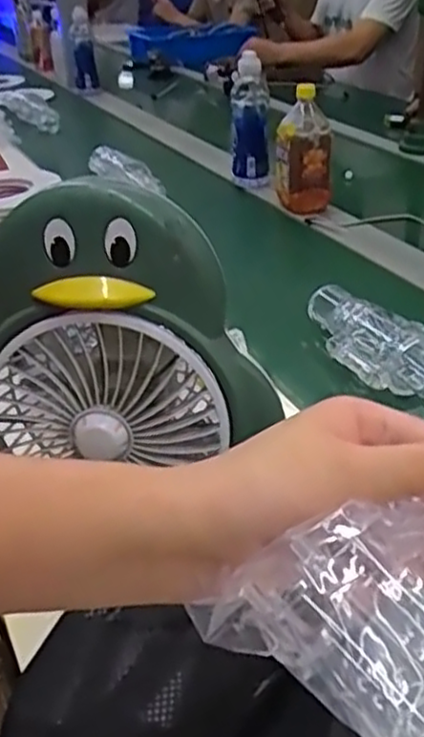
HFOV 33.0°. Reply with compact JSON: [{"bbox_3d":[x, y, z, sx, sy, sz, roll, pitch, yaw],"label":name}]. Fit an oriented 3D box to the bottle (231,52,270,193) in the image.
[{"bbox_3d":[0.068,-0.424,1.255,0.068,0.220,0.056,-3,34,1],"label":"bottle"}]

